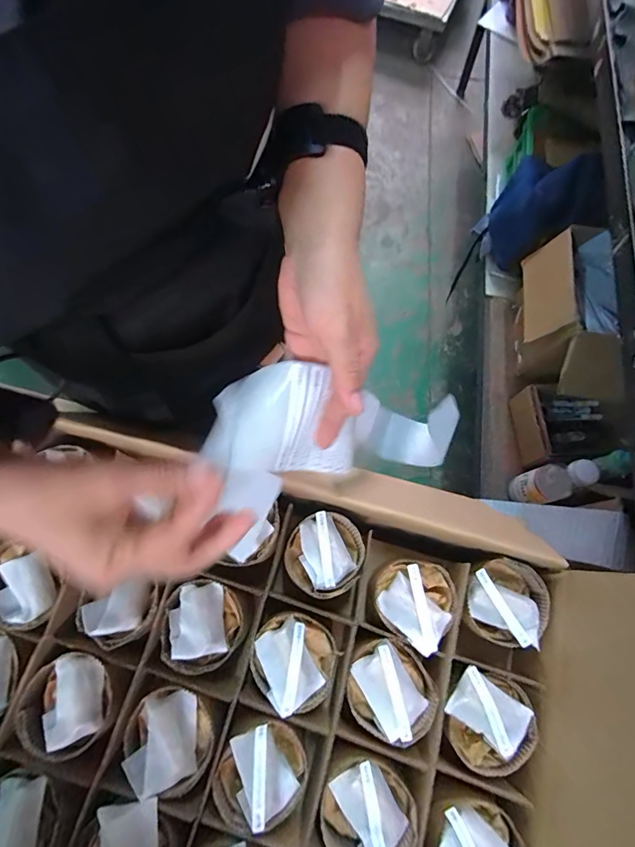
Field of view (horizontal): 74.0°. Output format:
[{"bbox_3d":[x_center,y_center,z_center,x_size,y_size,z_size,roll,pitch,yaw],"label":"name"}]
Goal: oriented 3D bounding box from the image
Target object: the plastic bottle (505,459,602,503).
[{"bbox_3d":[0.413,0.108,0.759,0.065,0.206,0.064,-16,73,-7],"label":"plastic bottle"}]

